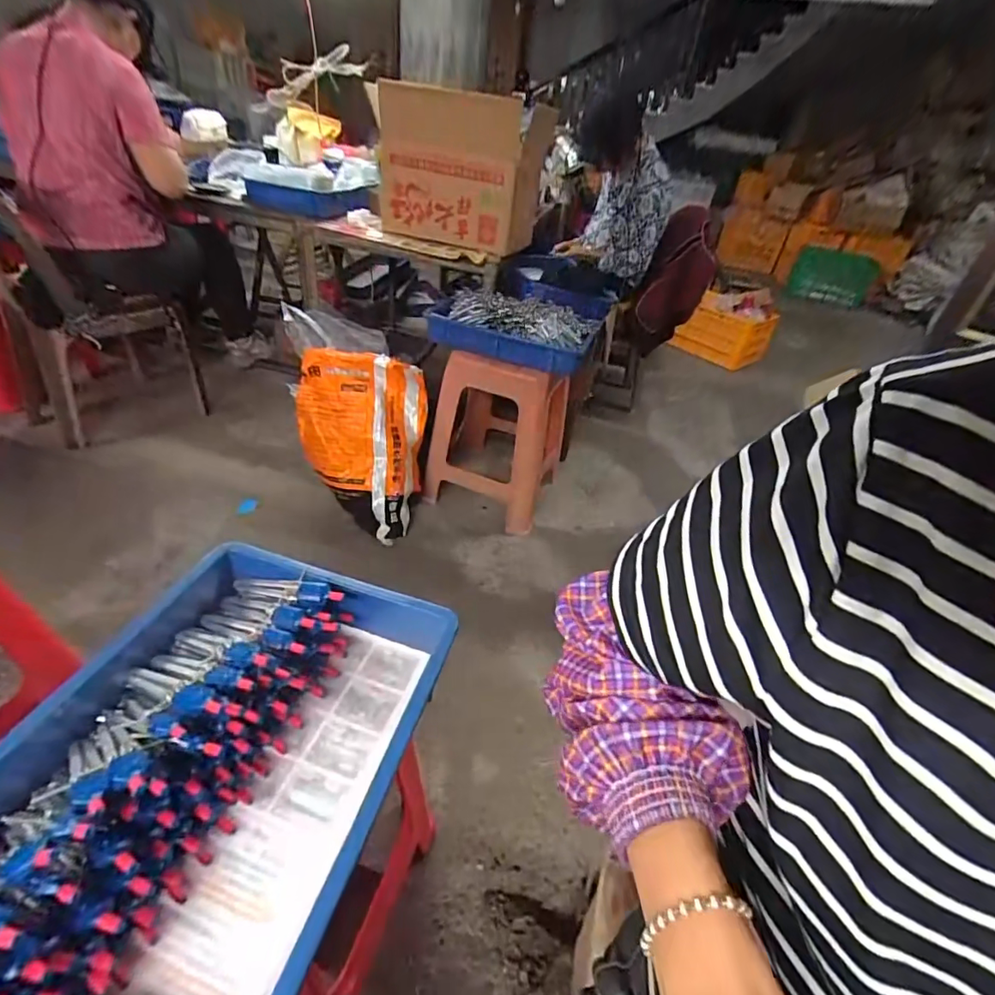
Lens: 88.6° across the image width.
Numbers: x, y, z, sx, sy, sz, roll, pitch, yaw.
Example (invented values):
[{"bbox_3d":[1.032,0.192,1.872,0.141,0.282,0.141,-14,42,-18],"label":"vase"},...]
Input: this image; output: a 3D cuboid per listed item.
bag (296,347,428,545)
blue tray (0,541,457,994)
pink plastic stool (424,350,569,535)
[{"bbox_3d":[-0.362,-0.135,1.360,0.324,0.422,0.205,4,37,-7],"label":"bag"},{"bbox_3d":[-0.242,0.232,0.423,0.293,0.124,0.422,15,37,8],"label":"blue tray"},{"bbox_3d":[0.021,-0.218,1.538,0.322,0.478,0.455,18,38,12],"label":"pink plastic stool"}]

